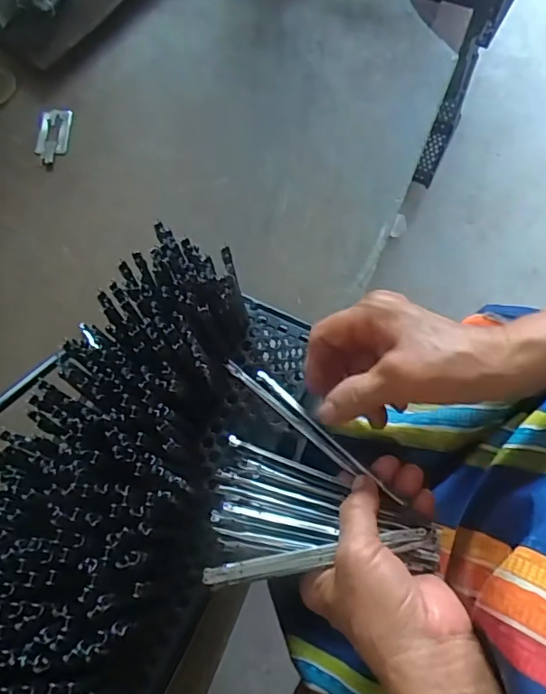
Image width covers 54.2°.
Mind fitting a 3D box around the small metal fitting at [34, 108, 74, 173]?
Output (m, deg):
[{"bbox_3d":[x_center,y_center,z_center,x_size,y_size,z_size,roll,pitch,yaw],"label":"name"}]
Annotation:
[{"bbox_3d":[-0.224,-0.212,0.542,0.031,0.005,0.072,3,71,2],"label":"small metal fitting"}]

